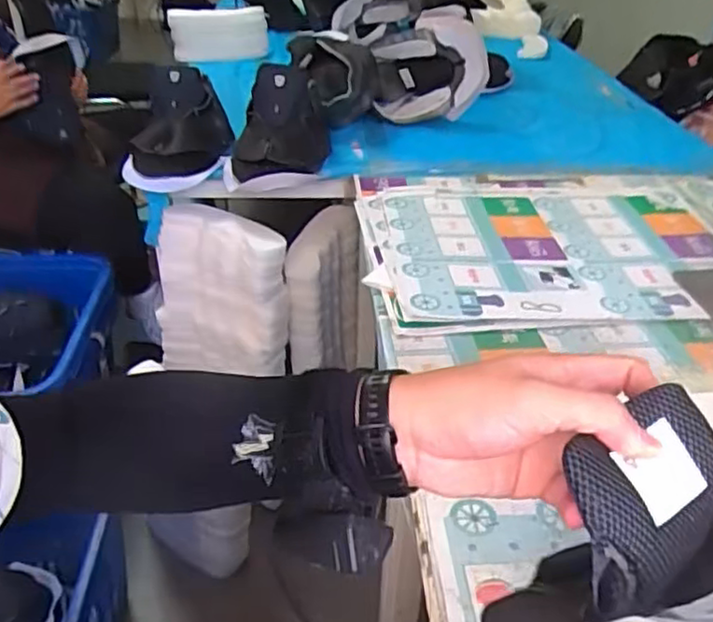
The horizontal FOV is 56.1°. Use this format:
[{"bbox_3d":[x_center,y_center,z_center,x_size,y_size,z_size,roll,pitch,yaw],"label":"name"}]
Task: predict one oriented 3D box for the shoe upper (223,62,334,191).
[{"bbox_3d":[-0.148,-0.340,1.225,0.194,0.161,0.165,-2,34,-8],"label":"shoe upper"}]

